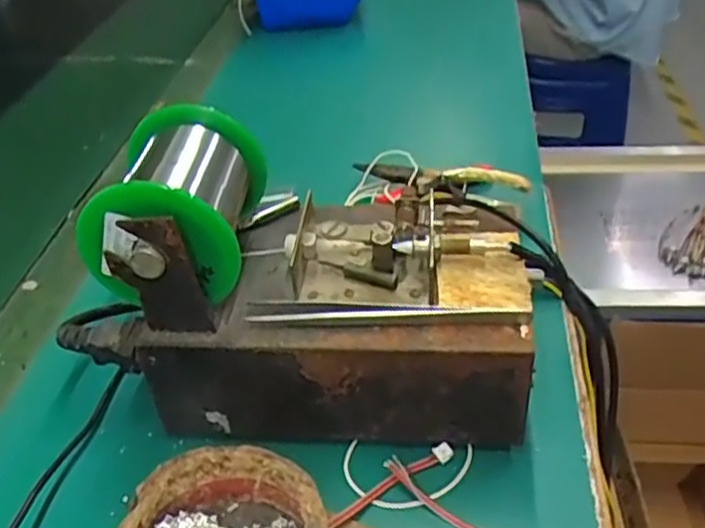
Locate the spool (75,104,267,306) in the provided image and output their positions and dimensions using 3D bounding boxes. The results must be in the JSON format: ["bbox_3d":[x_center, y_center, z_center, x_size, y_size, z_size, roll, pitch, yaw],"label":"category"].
[{"bbox_3d":[-0.081,-0.027,0.334,0.071,0.064,0.092,3,39,6],"label":"spool"}]

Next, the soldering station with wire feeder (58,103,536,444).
[{"bbox_3d":[-0.027,0.005,0.354,0.220,0.133,0.109,1,39,6],"label":"soldering station with wire feeder"}]

